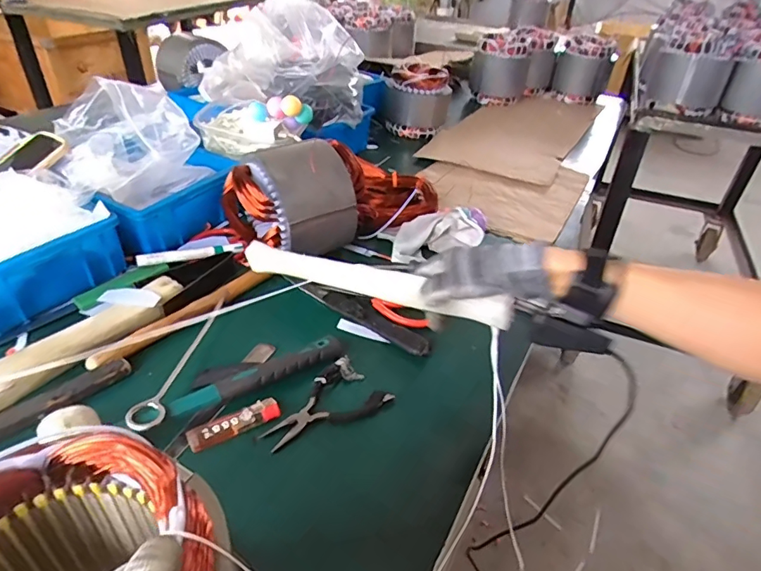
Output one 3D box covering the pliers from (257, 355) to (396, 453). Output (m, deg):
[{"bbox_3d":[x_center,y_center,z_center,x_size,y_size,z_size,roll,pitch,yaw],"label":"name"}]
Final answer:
[{"bbox_3d":[-0.058,0.125,0.503,0.124,0.014,0.073,-28,47,-36],"label":"pliers"}]

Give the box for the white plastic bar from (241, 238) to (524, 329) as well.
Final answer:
[{"bbox_3d":[-0.015,-0.004,0.512,0.296,0.026,0.022,14,38,23],"label":"white plastic bar"}]

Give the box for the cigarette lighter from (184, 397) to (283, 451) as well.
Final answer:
[{"bbox_3d":[-0.141,0.133,0.481,0.086,0.011,0.021,-18,42,-27],"label":"cigarette lighter"}]

